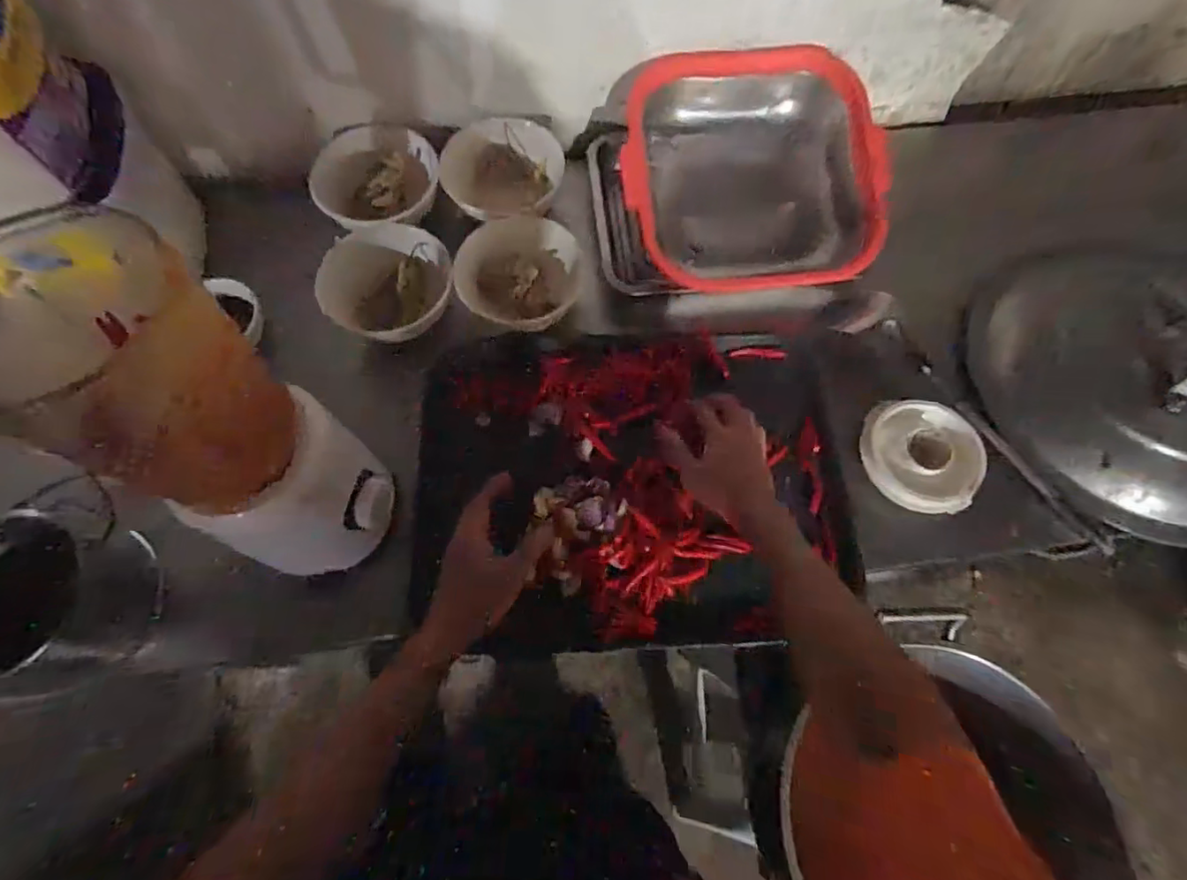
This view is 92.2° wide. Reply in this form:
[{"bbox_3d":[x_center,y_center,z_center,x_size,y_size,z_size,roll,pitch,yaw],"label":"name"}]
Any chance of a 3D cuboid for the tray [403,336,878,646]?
[{"bbox_3d":[0.041,0.038,0.614,0.435,0.048,0.343,-2,71,-2],"label":"tray"}]

